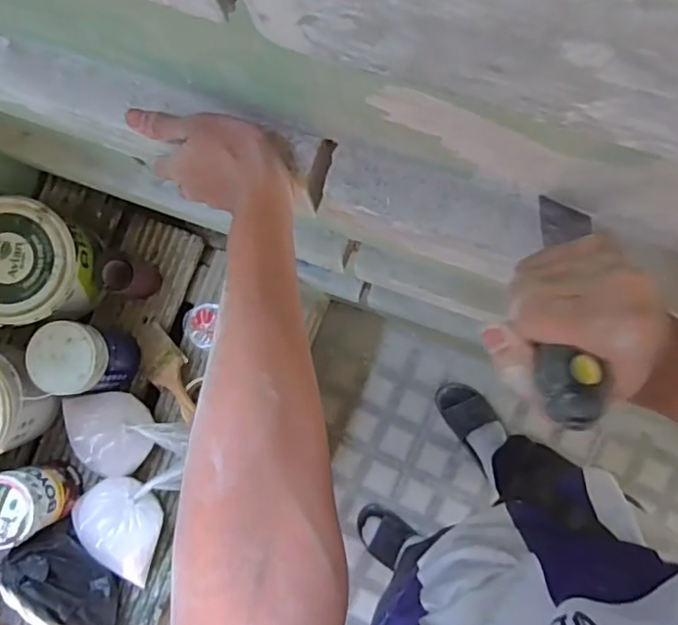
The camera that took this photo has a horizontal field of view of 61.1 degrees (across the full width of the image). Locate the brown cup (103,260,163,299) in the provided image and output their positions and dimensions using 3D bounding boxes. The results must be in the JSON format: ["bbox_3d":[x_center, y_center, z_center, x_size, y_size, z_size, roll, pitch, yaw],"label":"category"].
[{"bbox_3d":[-0.340,-0.056,0.966,0.063,0.109,0.068,17,85,7],"label":"brown cup"}]

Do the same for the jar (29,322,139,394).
[{"bbox_3d":[-0.396,0.075,0.912,0.099,0.163,0.101,-1,84,5],"label":"jar"}]

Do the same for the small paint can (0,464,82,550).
[{"bbox_3d":[-0.491,0.299,0.910,0.107,0.140,0.102,-1,84,5],"label":"small paint can"}]

